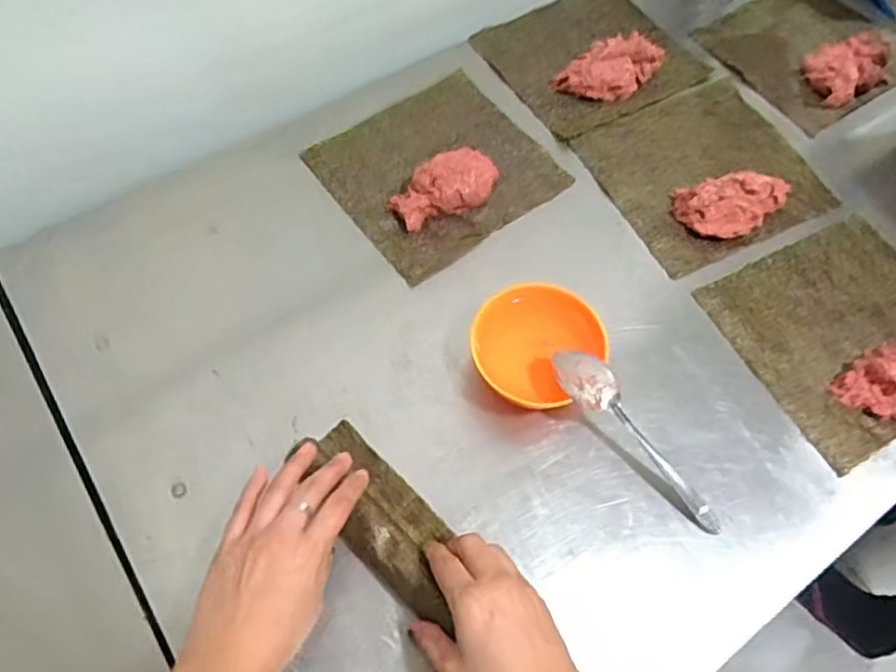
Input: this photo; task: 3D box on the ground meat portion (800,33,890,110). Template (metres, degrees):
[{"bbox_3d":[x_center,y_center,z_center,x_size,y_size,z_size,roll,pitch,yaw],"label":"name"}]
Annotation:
[{"bbox_3d":[0.432,-0.293,0.720,0.077,0.035,0.100,37,67,17],"label":"ground meat portion"}]

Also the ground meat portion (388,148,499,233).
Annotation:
[{"bbox_3d":[-0.001,-0.141,0.619,0.104,0.037,0.064,-40,70,-21],"label":"ground meat portion"}]

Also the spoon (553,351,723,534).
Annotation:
[{"bbox_3d":[0.142,0.079,0.501,0.039,0.021,0.172,-38,87,-20],"label":"spoon"}]

